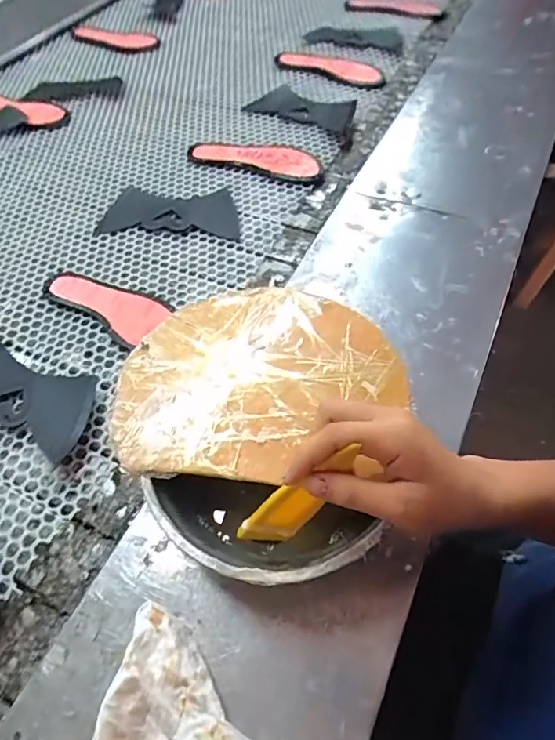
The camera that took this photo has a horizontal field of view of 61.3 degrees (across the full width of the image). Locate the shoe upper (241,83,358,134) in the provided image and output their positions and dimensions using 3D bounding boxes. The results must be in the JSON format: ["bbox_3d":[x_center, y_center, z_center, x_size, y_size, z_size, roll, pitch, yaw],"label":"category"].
[{"bbox_3d":[0.043,-0.470,0.834,0.192,0.014,0.119,20,56,14],"label":"shoe upper"}]

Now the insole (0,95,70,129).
[{"bbox_3d":[-0.502,-0.501,0.886,0.248,0.024,0.068,19,59,16],"label":"insole"}]

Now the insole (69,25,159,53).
[{"bbox_3d":[-0.363,-0.761,1.066,0.241,0.007,0.102,28,62,20],"label":"insole"}]

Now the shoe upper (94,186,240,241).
[{"bbox_3d":[-0.155,-0.235,0.693,0.207,0.009,0.110,3,56,6],"label":"shoe upper"}]

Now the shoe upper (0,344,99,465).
[{"bbox_3d":[-0.284,0.024,0.520,0.192,0.015,0.091,22,60,17],"label":"shoe upper"}]

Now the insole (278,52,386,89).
[{"bbox_3d":[0.102,-0.595,0.915,0.231,0.009,0.085,27,61,20],"label":"insole"}]

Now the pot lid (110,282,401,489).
[{"bbox_3d":[-0.014,0.002,0.406,0.233,0.009,0.188,4,56,6],"label":"pot lid"}]

